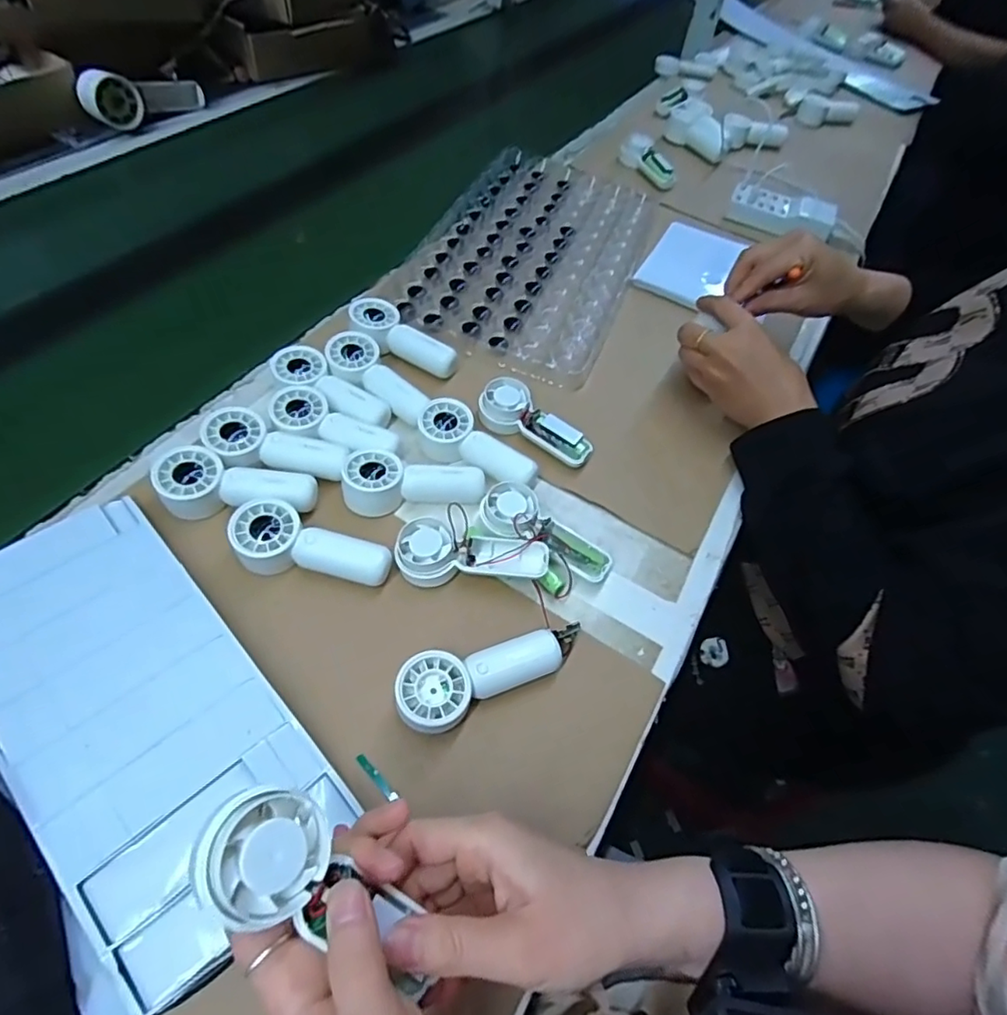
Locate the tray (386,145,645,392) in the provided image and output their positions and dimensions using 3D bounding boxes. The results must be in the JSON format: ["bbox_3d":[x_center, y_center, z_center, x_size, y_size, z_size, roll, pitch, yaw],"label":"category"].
[{"bbox_3d":[0.032,-0.303,0.679,0.218,0.028,0.380,18,55,5],"label":"tray"}]

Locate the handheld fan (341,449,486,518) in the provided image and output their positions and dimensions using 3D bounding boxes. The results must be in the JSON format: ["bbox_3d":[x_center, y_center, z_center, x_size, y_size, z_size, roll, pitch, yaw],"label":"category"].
[{"bbox_3d":[-0.071,-0.023,0.464,0.108,0.028,0.045,-3,54,-8],"label":"handheld fan"}]

